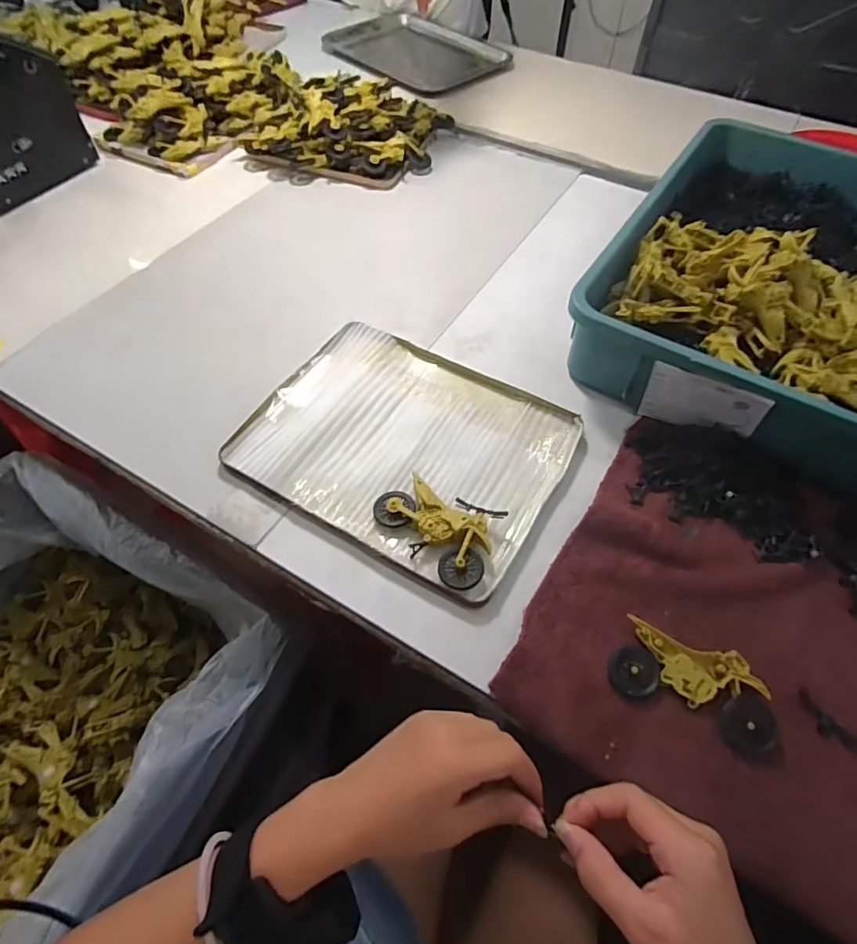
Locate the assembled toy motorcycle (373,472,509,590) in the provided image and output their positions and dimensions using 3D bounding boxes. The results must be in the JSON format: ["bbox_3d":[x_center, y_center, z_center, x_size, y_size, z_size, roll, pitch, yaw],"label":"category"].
[{"bbox_3d":[0.008,0.046,0.460,0.113,0.022,0.079,31,61,18],"label":"assembled toy motorcycle"}]

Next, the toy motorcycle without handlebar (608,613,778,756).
[{"bbox_3d":[0.202,0.159,0.392,0.112,0.021,0.064,25,60,15],"label":"toy motorcycle without handlebar"}]

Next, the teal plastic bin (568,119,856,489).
[{"bbox_3d":[0.429,-0.235,0.610,0.361,0.097,0.526,29,61,17],"label":"teal plastic bin"}]

